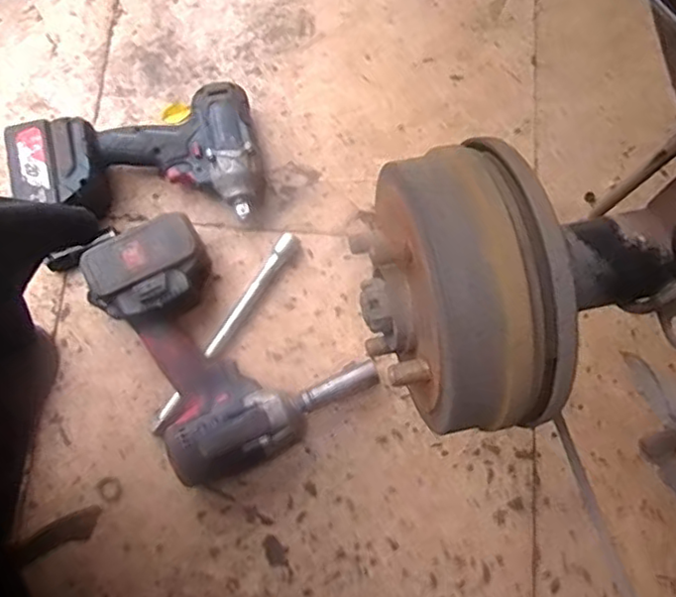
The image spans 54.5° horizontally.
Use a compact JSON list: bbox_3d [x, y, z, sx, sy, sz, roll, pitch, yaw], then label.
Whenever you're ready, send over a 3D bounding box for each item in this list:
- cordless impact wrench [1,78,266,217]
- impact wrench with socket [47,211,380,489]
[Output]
[{"bbox_3d":[-0.205,-0.140,0.685,0.240,0.079,0.136,-10,77,-3],"label":"cordless impact wrench"},{"bbox_3d":[-0.122,0.028,0.642,0.197,0.076,0.267,-35,79,-9],"label":"impact wrench with socket"}]

